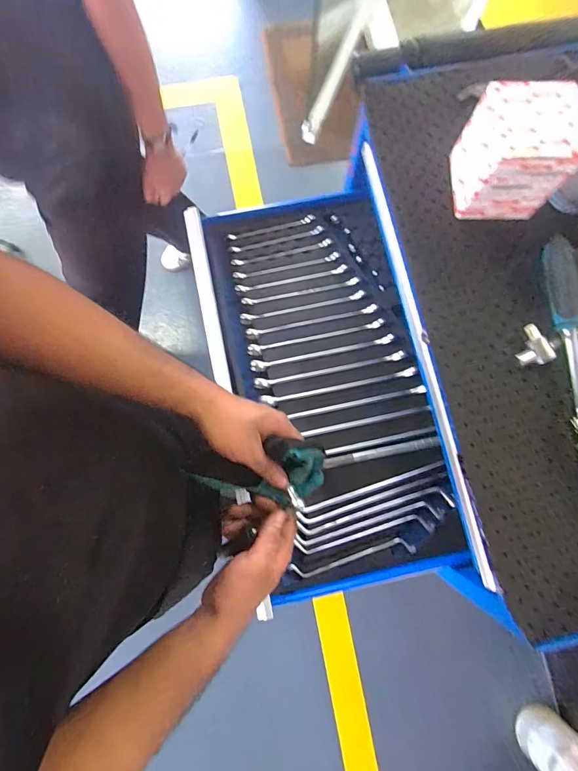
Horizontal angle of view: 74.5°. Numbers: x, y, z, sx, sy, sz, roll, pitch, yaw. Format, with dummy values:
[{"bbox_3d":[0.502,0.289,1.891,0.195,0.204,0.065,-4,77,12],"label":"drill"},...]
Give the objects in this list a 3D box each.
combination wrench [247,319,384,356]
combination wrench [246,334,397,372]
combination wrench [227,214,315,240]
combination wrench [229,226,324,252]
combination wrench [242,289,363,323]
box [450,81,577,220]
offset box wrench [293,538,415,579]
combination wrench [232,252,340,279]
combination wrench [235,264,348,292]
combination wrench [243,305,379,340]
[{"bbox_3d":[0.041,-0.076,0.588,0.215,0.009,0.017,-12,80,-4],"label":"combination wrench"},{"bbox_3d":[0.051,-0.051,0.582,0.222,0.008,0.017,-12,80,-4],"label":"combination wrench"},{"bbox_3d":[-0.028,-0.257,0.620,0.145,0.006,0.011,-15,80,-4],"label":"combination wrench"},{"bbox_3d":[-0.019,-0.236,0.618,0.154,0.007,0.011,-14,80,-4],"label":"combination wrench"},{"bbox_3d":[0.022,-0.123,0.598,0.198,0.005,0.016,-12,80,-4],"label":"combination wrench"},{"bbox_3d":[0.246,-0.258,0.422,0.095,0.095,0.097,1,80,-1],"label":"box"},{"bbox_3d":[0.090,0.241,0.532,0.176,0.006,0.022,-11,80,-3],"label":"offset box wrench"},{"bbox_3d":[-0.003,-0.192,0.610,0.173,0.008,0.012,-12,80,-3],"label":"combination wrench"},{"bbox_3d":[0.005,-0.170,0.607,0.179,0.006,0.013,-12,80,-4],"label":"combination wrench"},{"bbox_3d":[0.036,-0.099,0.593,0.208,0.008,0.016,-11,80,-3],"label":"combination wrench"}]

